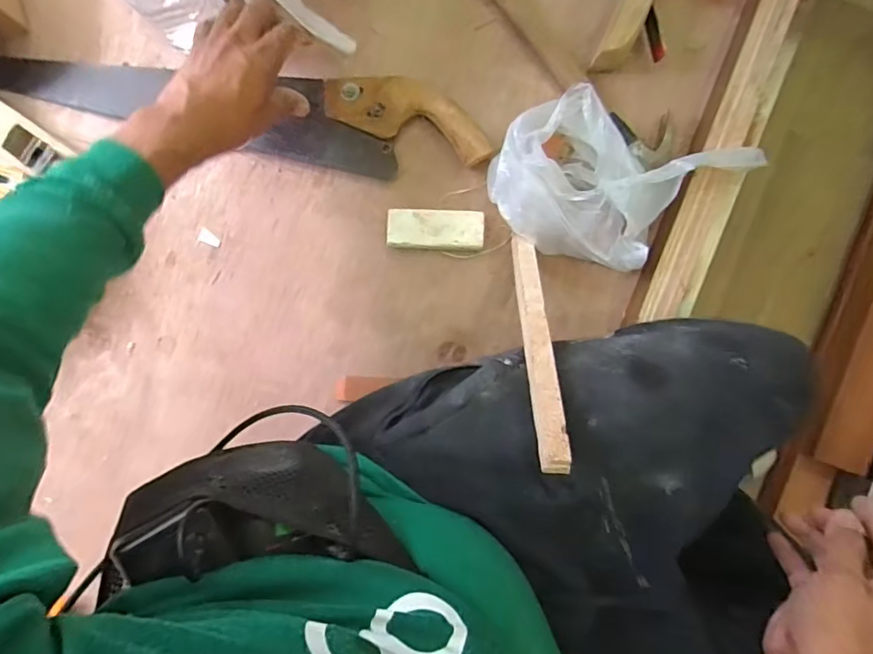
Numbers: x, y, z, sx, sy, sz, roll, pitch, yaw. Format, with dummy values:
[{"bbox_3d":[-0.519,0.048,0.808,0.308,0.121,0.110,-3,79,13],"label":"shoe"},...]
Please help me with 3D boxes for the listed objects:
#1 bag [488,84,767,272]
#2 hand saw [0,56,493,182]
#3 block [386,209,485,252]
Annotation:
[{"bbox_3d":[0.180,-0.138,0.529,0.241,0.083,0.150,18,90,-1],"label":"bag"},{"bbox_3d":[-0.203,-0.235,0.543,0.516,0.035,0.107,8,92,0],"label":"hand saw"},{"bbox_3d":[-0.001,-0.104,0.551,0.101,0.021,0.042,2,90,-1],"label":"block"}]

